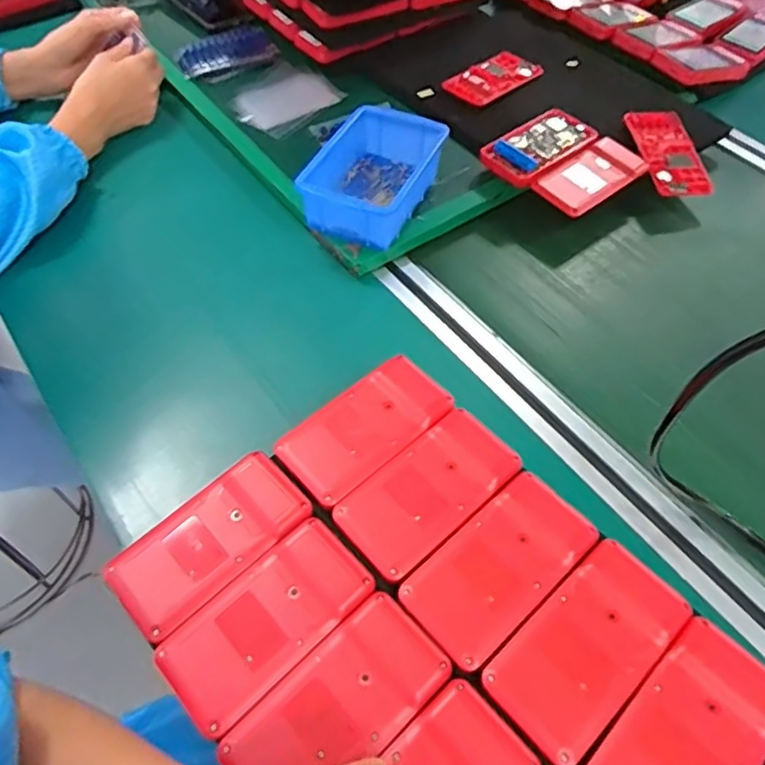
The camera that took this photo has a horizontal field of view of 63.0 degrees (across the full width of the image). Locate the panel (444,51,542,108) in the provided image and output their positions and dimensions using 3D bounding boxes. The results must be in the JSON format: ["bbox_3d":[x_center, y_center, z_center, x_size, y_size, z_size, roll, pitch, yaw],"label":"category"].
[{"bbox_3d":[0.129,-0.362,0.742,0.117,0.012,0.066,-37,63,-24],"label":"panel"}]

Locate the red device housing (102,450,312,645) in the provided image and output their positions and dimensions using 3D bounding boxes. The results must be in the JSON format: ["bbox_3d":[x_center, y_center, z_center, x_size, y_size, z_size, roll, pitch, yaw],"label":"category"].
[{"bbox_3d":[-0.107,0.097,0.387,0.117,0.019,0.061,-37,63,-24],"label":"red device housing"}]

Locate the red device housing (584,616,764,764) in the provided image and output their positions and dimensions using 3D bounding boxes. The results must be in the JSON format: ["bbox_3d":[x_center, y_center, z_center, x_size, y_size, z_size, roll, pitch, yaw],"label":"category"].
[{"bbox_3d":[0.159,0.184,0.321,0.117,0.014,0.062,-38,63,-24],"label":"red device housing"}]

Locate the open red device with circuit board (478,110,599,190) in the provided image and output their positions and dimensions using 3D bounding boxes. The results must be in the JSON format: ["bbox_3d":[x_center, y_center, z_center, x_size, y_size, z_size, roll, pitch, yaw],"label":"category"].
[{"bbox_3d":[0.166,-0.249,0.660,0.121,0.021,0.066,-33,62,-27],"label":"open red device with circuit board"}]

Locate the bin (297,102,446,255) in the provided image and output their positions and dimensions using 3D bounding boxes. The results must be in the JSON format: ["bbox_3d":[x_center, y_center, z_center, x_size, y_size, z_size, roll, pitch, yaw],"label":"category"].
[{"bbox_3d":[-0.007,-0.199,0.610,0.099,0.057,0.146,20,57,12],"label":"bin"}]

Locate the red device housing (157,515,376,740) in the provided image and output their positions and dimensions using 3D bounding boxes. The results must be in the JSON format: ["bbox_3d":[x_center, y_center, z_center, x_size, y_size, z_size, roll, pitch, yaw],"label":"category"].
[{"bbox_3d":[-0.067,0.136,0.360,0.118,0.017,0.061,-37,63,-24],"label":"red device housing"}]

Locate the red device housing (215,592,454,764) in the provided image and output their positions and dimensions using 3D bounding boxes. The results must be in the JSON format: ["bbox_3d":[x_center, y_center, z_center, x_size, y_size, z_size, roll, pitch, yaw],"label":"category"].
[{"bbox_3d":[-0.024,0.173,0.334,0.117,0.017,0.062,-36,63,-24],"label":"red device housing"}]

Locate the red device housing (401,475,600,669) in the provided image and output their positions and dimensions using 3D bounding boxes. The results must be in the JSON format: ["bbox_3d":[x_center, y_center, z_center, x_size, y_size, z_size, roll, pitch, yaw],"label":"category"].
[{"bbox_3d":[0.071,0.109,0.376,0.119,0.015,0.062,-36,63,-23],"label":"red device housing"}]

